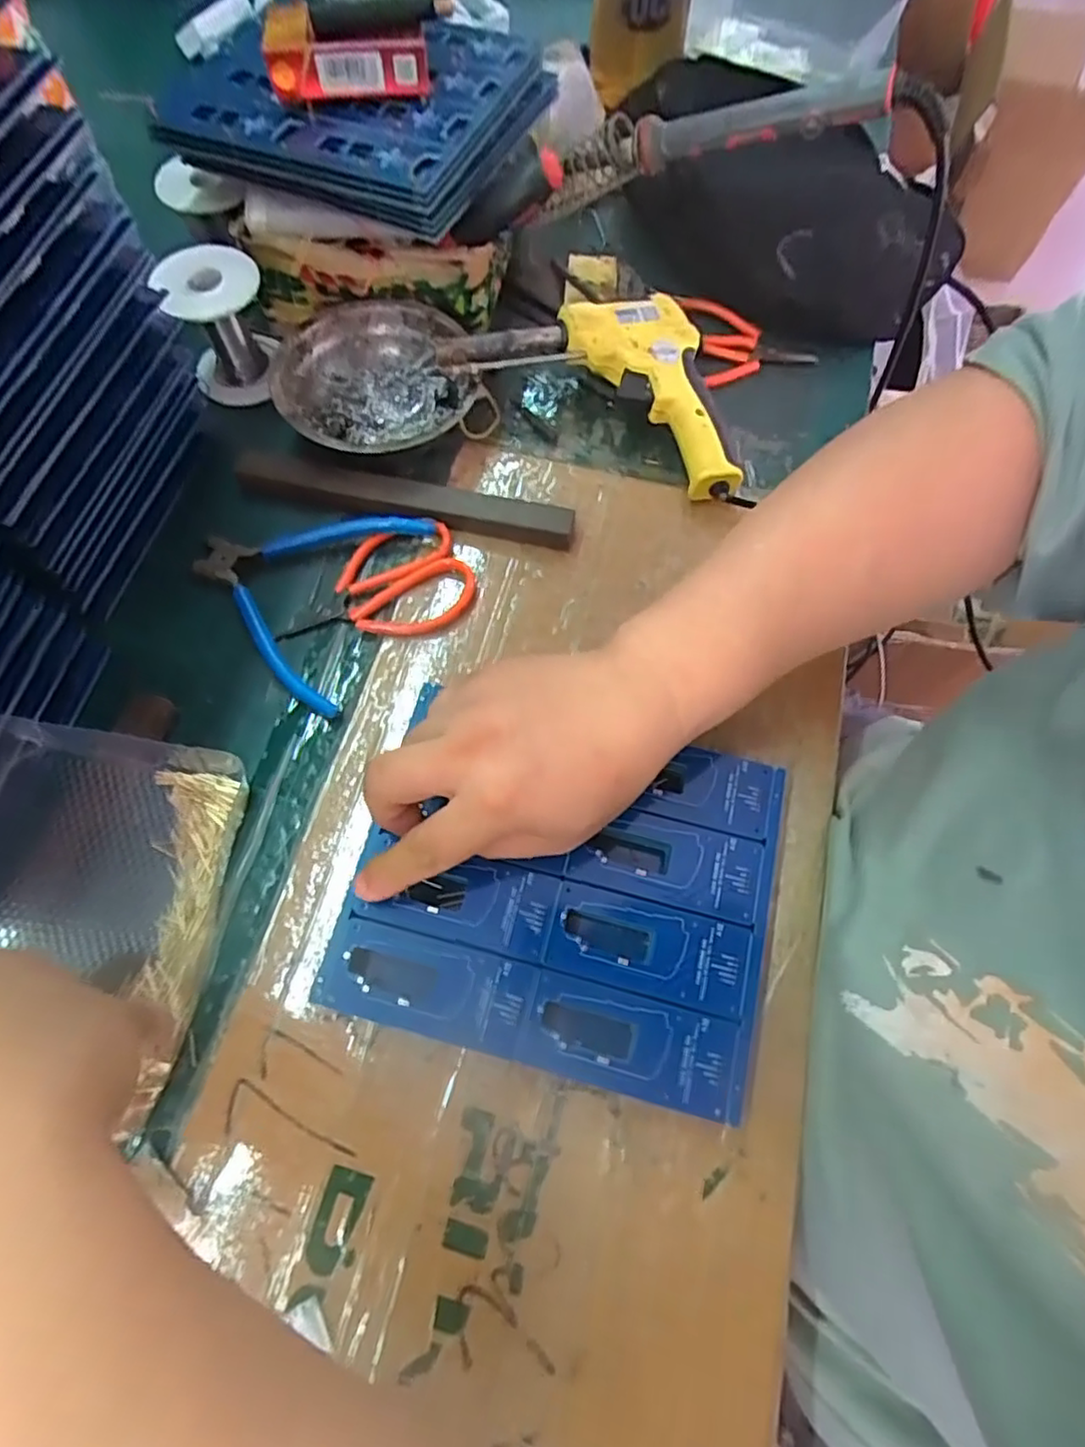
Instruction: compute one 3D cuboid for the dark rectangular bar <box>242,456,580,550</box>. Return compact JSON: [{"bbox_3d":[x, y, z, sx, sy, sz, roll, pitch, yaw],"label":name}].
[{"bbox_3d":[-0.086,-0.139,0.412,0.210,0.019,0.022,10,68,4],"label":"dark rectangular bar"}]

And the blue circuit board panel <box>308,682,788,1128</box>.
[{"bbox_3d":[0.010,0.075,0.312,0.190,0.005,0.158,13,68,5],"label":"blue circuit board panel"}]

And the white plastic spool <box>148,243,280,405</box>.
[{"bbox_3d":[-0.208,-0.259,0.433,0.064,0.075,0.062,-23,70,-9],"label":"white plastic spool"}]

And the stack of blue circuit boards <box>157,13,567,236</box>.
[{"bbox_3d":[-0.117,-0.385,0.409,0.195,0.033,0.159,21,69,8],"label":"stack of blue circuit boards"}]

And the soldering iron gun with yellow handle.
[{"bbox_3d":[0.049,-0.230,0.431,0.193,0.049,0.120,23,69,9],"label":"soldering iron gun with yellow handle"}]

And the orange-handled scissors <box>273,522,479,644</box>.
[{"bbox_3d":[-0.099,-0.083,0.395,0.113,0.014,0.071,-8,68,-3],"label":"orange-handled scissors"}]

